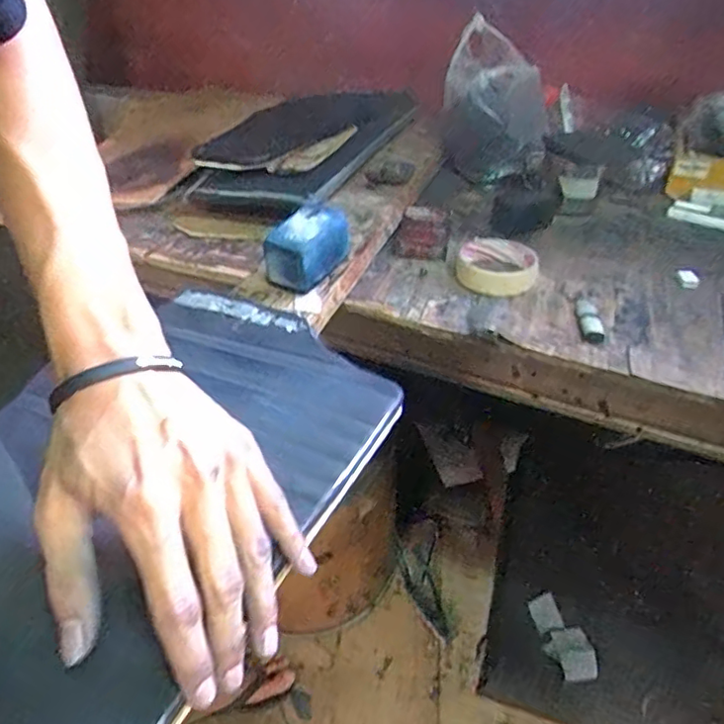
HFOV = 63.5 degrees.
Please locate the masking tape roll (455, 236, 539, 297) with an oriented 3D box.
[{"bbox_3d":[0.141,-0.102,0.622,0.082,0.024,0.082,-1,40,1],"label":"masking tape roll"}]

